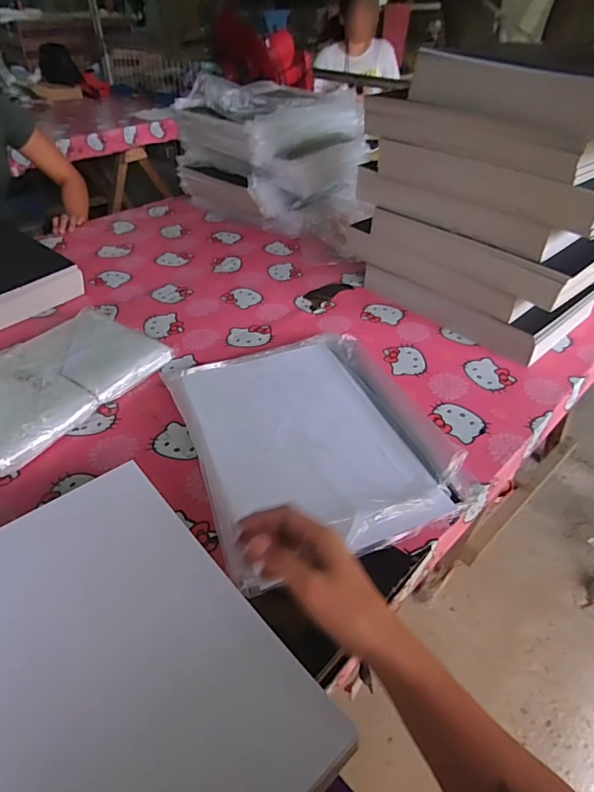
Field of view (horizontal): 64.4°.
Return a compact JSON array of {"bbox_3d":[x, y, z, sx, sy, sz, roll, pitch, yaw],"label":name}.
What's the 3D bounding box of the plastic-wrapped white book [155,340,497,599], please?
[{"bbox_3d":[0.016,0.043,0.672,0.332,0.049,0.399,-15,44,-17],"label":"plastic-wrapped white book"}]

